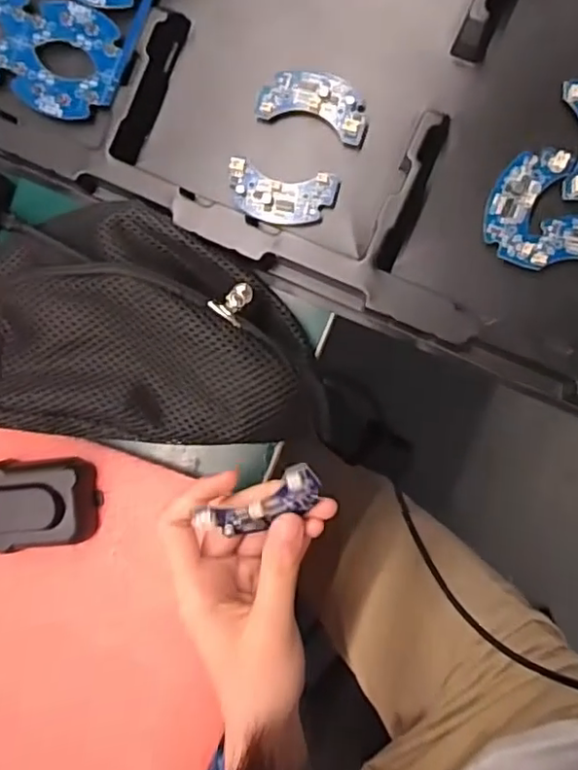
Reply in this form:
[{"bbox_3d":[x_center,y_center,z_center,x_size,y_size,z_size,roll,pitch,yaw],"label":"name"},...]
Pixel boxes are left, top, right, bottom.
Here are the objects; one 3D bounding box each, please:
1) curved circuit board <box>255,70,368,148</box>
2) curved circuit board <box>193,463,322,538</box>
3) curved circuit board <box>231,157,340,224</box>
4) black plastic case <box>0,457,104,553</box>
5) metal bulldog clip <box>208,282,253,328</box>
[{"bbox_3d":[0.015,-0.164,0.355,0.066,0.012,0.032,19,92,8],"label":"curved circuit board"},{"bbox_3d":[-0.013,0.057,0.297,0.060,0.008,0.024,-26,126,15],"label":"curved circuit board"},{"bbox_3d":[-0.005,-0.111,0.357,0.062,0.011,0.032,12,91,8],"label":"curved circuit board"},{"bbox_3d":[-0.167,0.072,0.360,0.103,0.024,0.050,-9,88,8],"label":"black plastic case"},{"bbox_3d":[-0.030,-0.046,0.327,0.020,0.010,0.022,37,93,8],"label":"metal bulldog clip"}]

